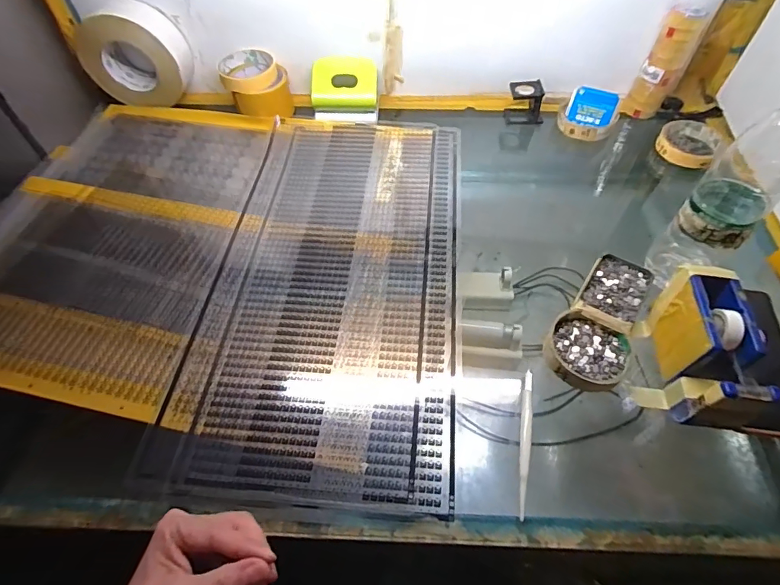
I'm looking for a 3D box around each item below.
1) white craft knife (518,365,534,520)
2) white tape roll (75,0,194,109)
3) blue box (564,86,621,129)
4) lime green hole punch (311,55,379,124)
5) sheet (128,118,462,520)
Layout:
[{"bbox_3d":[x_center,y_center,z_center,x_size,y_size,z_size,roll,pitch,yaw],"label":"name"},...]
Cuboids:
[{"bbox_3d":[0.123,0.132,0.398,0.010,0.010,0.130,10,55,9],"label":"white craft knife"},{"bbox_3d":[-0.377,-0.349,0.664,0.142,0.137,0.061,0,54,1],"label":"white tape roll"},{"bbox_3d":[0.298,-0.268,0.642,0.071,0.016,0.053,15,98,10],"label":"blue box"},{"bbox_3d":[-0.068,-0.308,0.670,0.099,0.061,0.078,1,54,2],"label":"lime green hole punch"},{"bbox_3d":[-0.061,-0.034,0.513,0.277,0.011,0.512,4,55,5],"label":"sheet"}]

